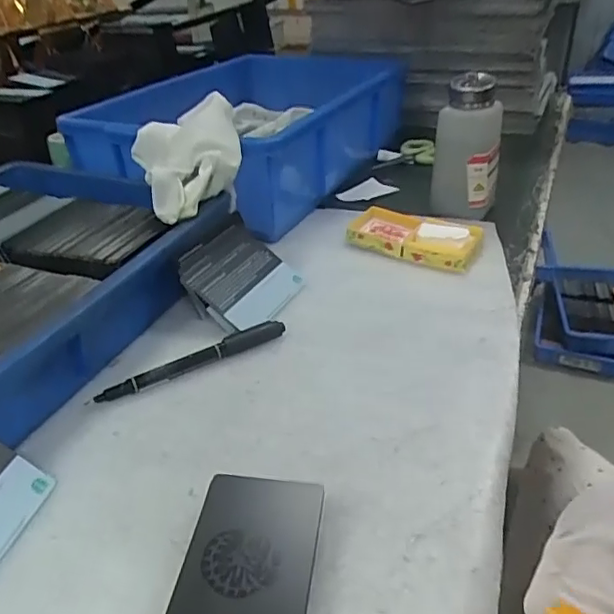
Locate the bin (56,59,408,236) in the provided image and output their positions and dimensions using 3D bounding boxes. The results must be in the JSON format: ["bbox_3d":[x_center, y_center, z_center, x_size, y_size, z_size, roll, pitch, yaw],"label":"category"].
[{"bbox_3d":[-0.050,-0.212,0.668,0.241,0.100,0.456,16,38,23],"label":"bin"}]

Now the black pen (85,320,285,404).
[{"bbox_3d":[-0.074,0.035,0.374,0.129,0.011,0.014,-21,40,-26],"label":"black pen"}]

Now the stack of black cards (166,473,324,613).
[{"bbox_3d":[-0.025,0.117,0.244,0.054,0.023,0.089,4,35,7],"label":"stack of black cards"}]

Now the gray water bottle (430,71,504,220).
[{"bbox_3d":[0.152,-0.147,0.536,0.061,0.126,0.049,6,36,10],"label":"gray water bottle"}]

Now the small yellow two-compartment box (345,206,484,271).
[{"bbox_3d":[0.096,-0.066,0.509,0.113,0.027,0.068,18,39,25],"label":"small yellow two-compartment box"}]

